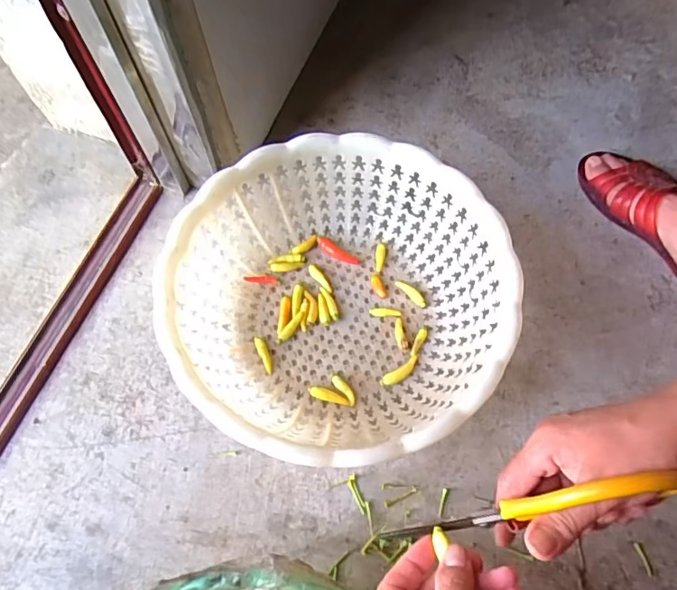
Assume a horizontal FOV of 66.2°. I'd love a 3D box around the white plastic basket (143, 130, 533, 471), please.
[{"bbox_3d":[-0.001,0.004,0.544,0.329,0.113,0.330,-1,64,2],"label":"white plastic basket"}]

